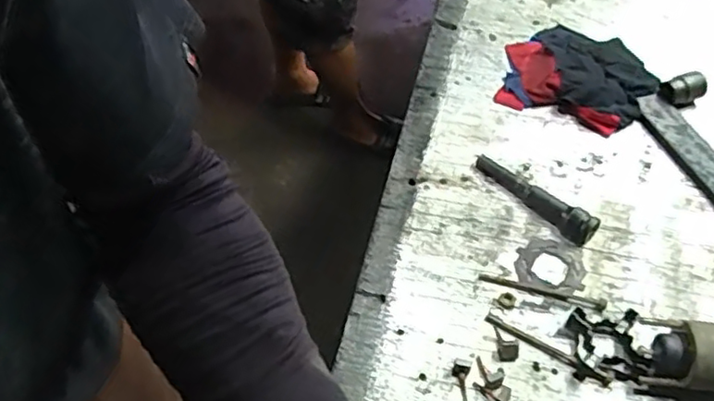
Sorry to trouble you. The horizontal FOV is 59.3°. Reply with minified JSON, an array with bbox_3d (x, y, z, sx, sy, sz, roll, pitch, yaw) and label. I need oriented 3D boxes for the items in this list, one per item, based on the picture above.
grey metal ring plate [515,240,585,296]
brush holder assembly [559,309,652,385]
[{"bbox_3d":[0.166,0.057,0.540,0.056,0.004,0.053,0,52,1],"label":"grey metal ring plate"},{"bbox_3d":[0.192,0.111,0.486,0.055,0.018,0.057,1,52,1],"label":"brush holder assembly"}]

